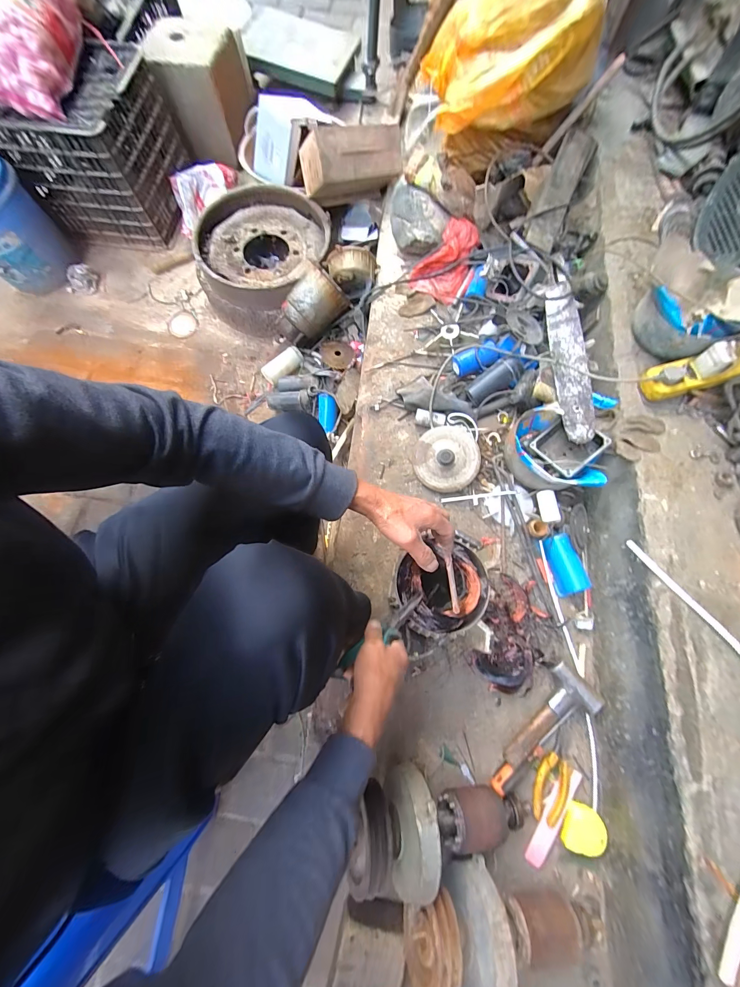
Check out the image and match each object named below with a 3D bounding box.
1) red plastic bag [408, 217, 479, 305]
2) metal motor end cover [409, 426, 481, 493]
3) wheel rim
[{"bbox_3d":[0.206,-0.601,0.882,0.145,0.052,0.196,31,95,13],"label":"red plastic bag"},{"bbox_3d":[0.168,-0.075,0.754,0.141,0.052,0.142,-6,73,-3],"label":"metal motor end cover"},{"bbox_3d":[-0.325,-0.714,1.056,0.486,0.165,0.416,29,74,7],"label":"wheel rim"}]

